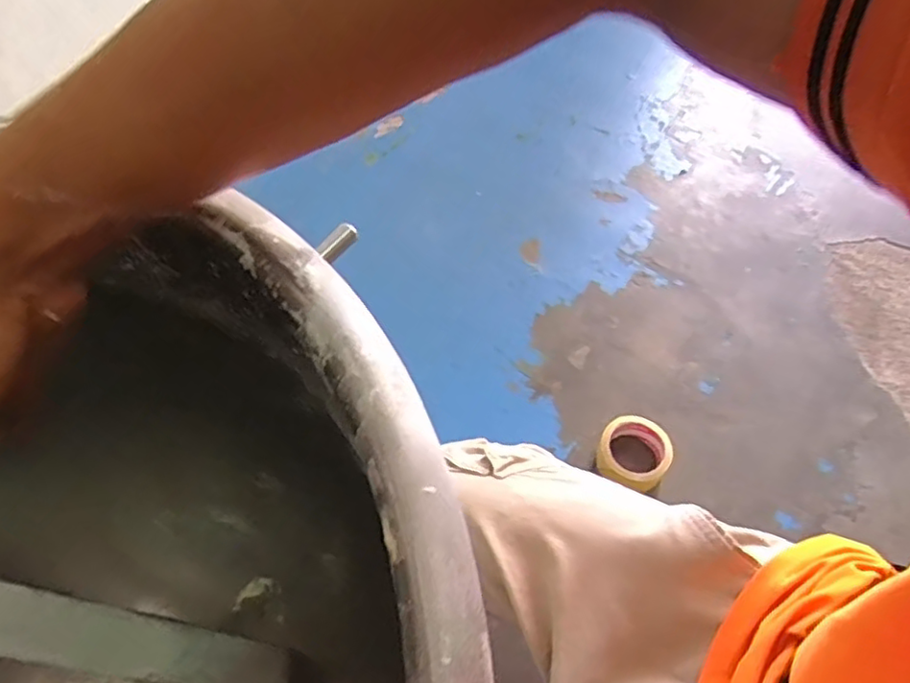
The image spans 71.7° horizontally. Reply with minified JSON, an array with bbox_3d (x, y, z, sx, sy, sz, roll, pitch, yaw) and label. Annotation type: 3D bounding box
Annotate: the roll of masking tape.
[{"bbox_3d":[0.252,0.164,0.898,0.096,0.053,0.106,30,63,20],"label":"roll of masking tape"}]

